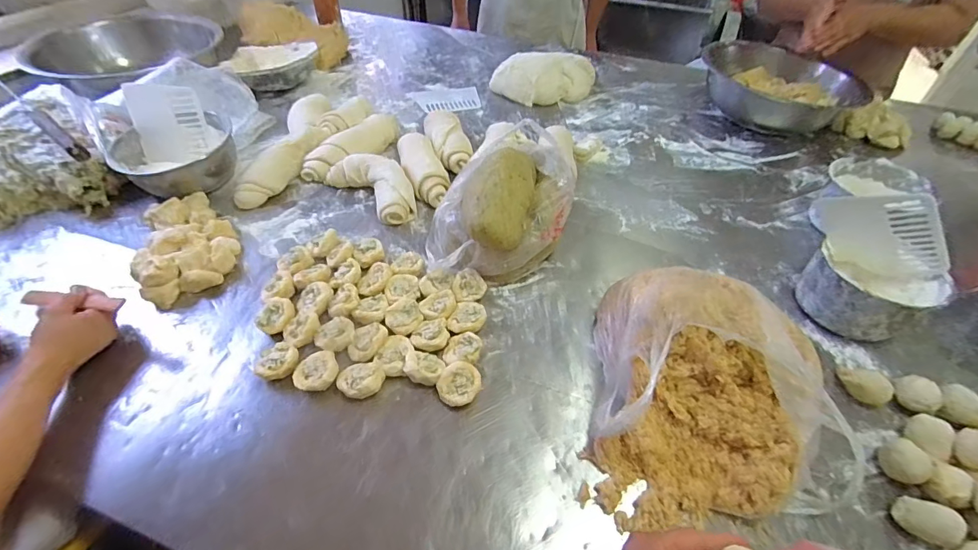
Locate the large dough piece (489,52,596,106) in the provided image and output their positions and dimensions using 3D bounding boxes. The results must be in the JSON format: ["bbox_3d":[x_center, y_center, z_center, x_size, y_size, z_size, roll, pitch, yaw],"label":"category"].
[{"bbox_3d":[0.145,-0.500,1.066,0.268,0.071,0.143,-15,50,-15],"label":"large dough piece"}]

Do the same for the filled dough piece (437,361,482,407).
[{"bbox_3d":[-0.035,0.134,0.509,0.052,0.028,0.048,1,47,-1],"label":"filled dough piece"}]

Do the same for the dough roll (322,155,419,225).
[{"bbox_3d":[-0.195,-0.162,0.742,0.180,0.047,0.095,33,55,26],"label":"dough roll"}]

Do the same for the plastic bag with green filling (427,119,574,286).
[{"bbox_3d":[0.016,-0.111,0.648,0.212,0.145,0.210,-3,48,-5],"label":"plastic bag with green filling"}]

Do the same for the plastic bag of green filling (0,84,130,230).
[{"bbox_3d":[-0.802,-0.199,0.707,0.291,0.120,0.228,-17,50,-17],"label":"plastic bag of green filling"}]

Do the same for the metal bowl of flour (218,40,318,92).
[{"bbox_3d":[-0.510,-0.495,1.012,0.206,0.069,0.177,-28,54,-25],"label":"metal bowl of flour"}]

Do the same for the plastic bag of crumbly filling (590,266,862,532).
[{"bbox_3d":[0.250,0.118,0.474,0.259,0.116,0.250,-2,48,-4],"label":"plastic bag of crumbly filling"}]

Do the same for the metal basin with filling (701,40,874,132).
[{"bbox_3d":[0.681,-0.456,1.015,0.308,0.105,0.315,1,47,-1],"label":"metal basin with filling"}]

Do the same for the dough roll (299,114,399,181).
[{"bbox_3d":[-0.263,-0.254,0.818,0.058,0.060,0.225,22,50,17],"label":"dough roll"}]

